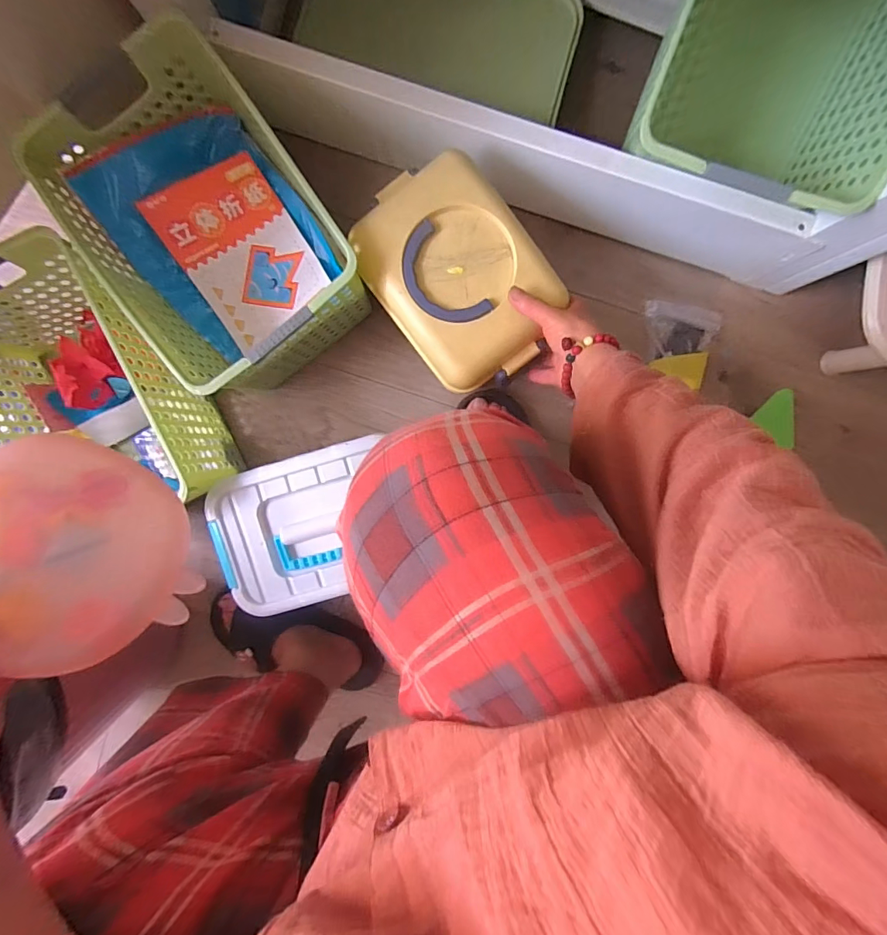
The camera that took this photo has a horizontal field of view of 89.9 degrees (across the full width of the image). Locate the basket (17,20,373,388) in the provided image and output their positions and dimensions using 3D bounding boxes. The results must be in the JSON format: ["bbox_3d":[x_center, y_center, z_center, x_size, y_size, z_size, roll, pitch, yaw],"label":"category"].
[{"bbox_3d":[-0.248,-0.256,0.498,0.213,0.146,0.299,-35,93,3],"label":"basket"}]

